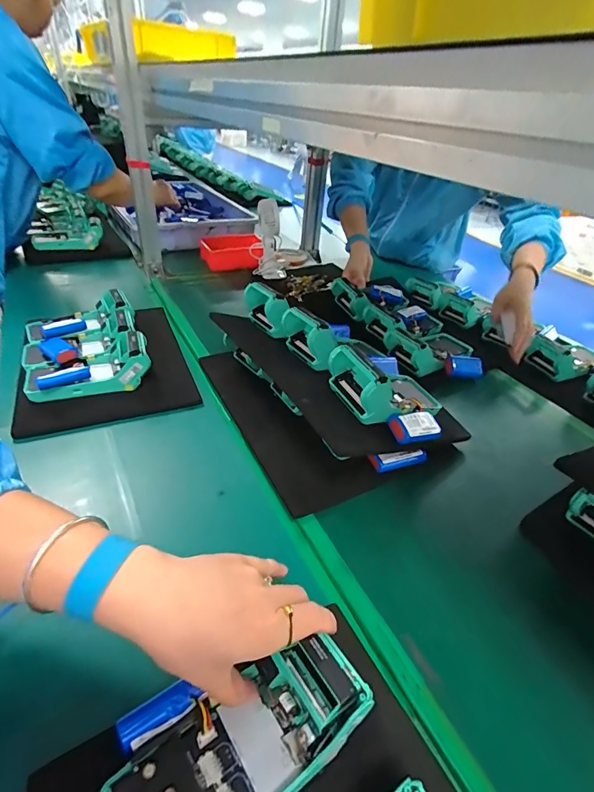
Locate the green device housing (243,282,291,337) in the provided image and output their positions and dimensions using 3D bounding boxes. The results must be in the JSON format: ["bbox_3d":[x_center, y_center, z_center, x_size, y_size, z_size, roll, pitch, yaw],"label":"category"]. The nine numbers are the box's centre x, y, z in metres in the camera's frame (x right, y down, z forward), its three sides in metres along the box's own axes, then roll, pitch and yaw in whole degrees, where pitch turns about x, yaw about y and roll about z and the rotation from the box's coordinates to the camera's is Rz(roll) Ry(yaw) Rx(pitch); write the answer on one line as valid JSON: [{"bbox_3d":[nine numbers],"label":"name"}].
[{"bbox_3d":[-0.043,-0.131,0.611,0.032,0.065,0.112,-22,44,-31],"label":"green device housing"}]

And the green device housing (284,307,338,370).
[{"bbox_3d":[0.016,-0.080,0.537,0.033,0.062,0.089,-20,43,-30],"label":"green device housing"}]

